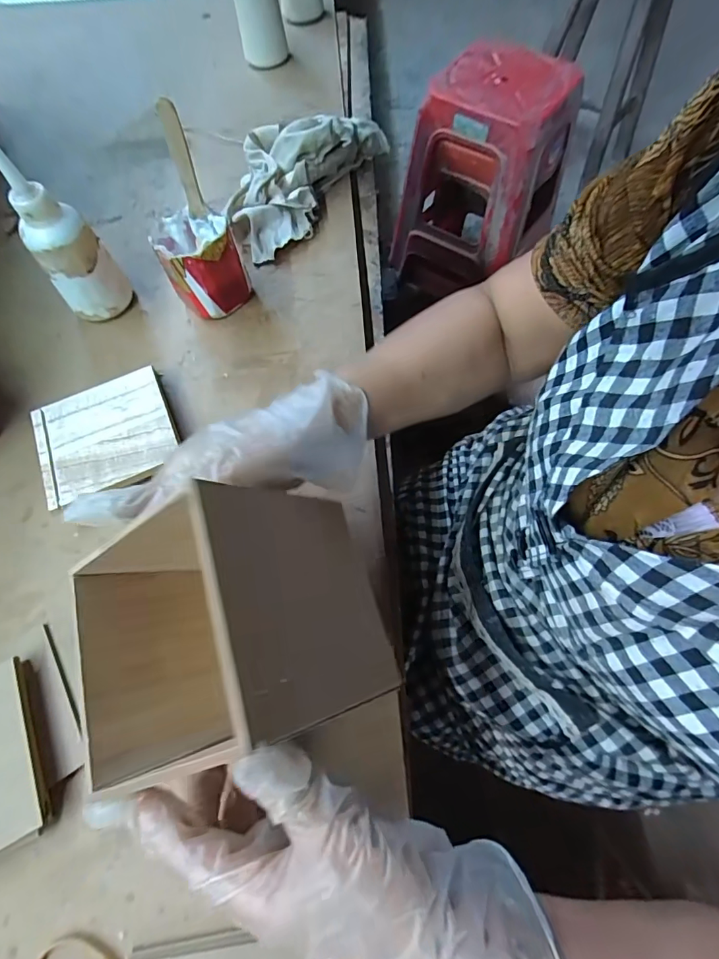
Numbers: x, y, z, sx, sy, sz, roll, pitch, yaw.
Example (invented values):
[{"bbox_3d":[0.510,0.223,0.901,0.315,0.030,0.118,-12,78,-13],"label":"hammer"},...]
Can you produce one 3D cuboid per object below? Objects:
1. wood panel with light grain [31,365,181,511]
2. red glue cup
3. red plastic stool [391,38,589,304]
[{"bbox_3d":[-0.215,-0.034,0.393,0.110,0.031,0.103,-24,67,-11],"label":"wood panel with light grain"},{"bbox_3d":[-0.155,-0.207,0.439,0.066,0.078,0.063,0,65,0],"label":"red glue cup"},{"bbox_3d":[0.311,-0.708,1.141,0.322,0.468,0.342,40,71,17],"label":"red plastic stool"}]

